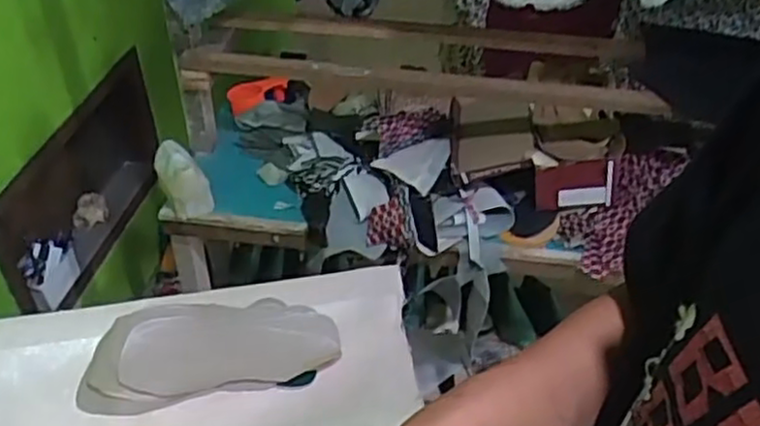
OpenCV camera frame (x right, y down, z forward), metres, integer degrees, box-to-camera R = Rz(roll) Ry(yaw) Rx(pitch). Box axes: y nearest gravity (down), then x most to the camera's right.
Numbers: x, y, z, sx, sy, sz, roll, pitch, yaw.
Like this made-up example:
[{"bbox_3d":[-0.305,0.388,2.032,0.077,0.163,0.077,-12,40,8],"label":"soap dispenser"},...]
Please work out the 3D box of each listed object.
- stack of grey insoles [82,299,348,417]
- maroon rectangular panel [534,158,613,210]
[{"bbox_3d":[-0.217,0.170,0.939,0.322,0.045,0.138,-8,41,-10],"label":"stack of grey insoles"},{"bbox_3d":[0.340,-0.049,1.277,0.136,0.092,0.020,-9,32,-1],"label":"maroon rectangular panel"}]

